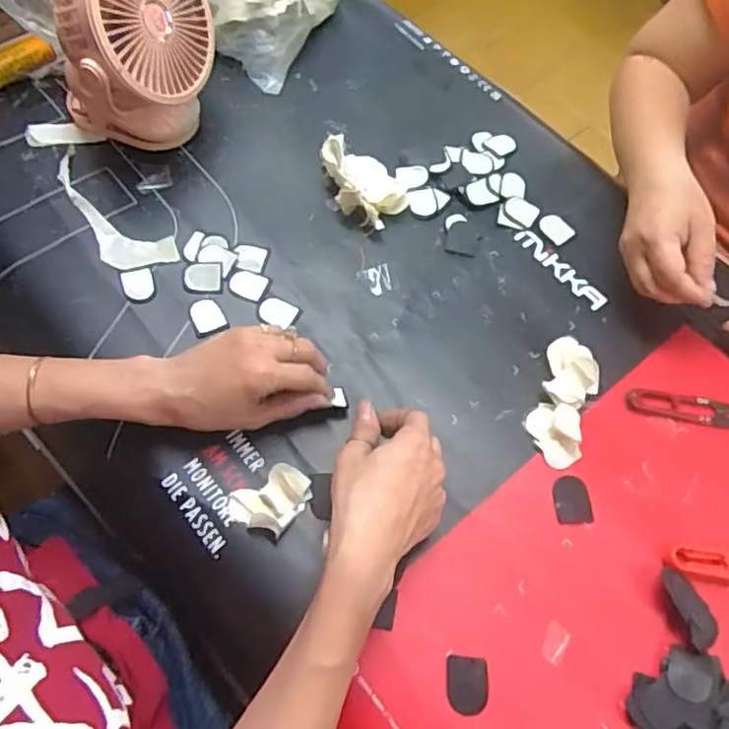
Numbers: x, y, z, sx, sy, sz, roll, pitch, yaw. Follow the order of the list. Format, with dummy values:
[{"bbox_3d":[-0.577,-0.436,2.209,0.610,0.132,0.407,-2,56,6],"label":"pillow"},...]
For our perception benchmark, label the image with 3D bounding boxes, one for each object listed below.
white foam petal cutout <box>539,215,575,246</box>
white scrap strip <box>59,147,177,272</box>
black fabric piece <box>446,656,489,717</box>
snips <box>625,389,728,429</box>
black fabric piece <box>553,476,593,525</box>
[{"bbox_3d":[0.180,-0.128,0.603,0.024,0.004,0.031,-41,73,-20],"label":"white foam petal cutout"},{"bbox_3d":[-0.234,-0.134,0.573,0.158,0.008,0.053,42,69,16],"label":"white scrap strip"},{"bbox_3d":[0.068,0.212,0.424,0.027,0.004,0.035,5,64,-2],"label":"black fabric piece"},{"bbox_3d":[0.266,0.036,0.530,0.099,0.007,0.023,10,64,1],"label":"snips"},{"bbox_3d":[0.157,0.103,0.486,0.027,0.004,0.036,1,64,-3],"label":"black fabric piece"}]

